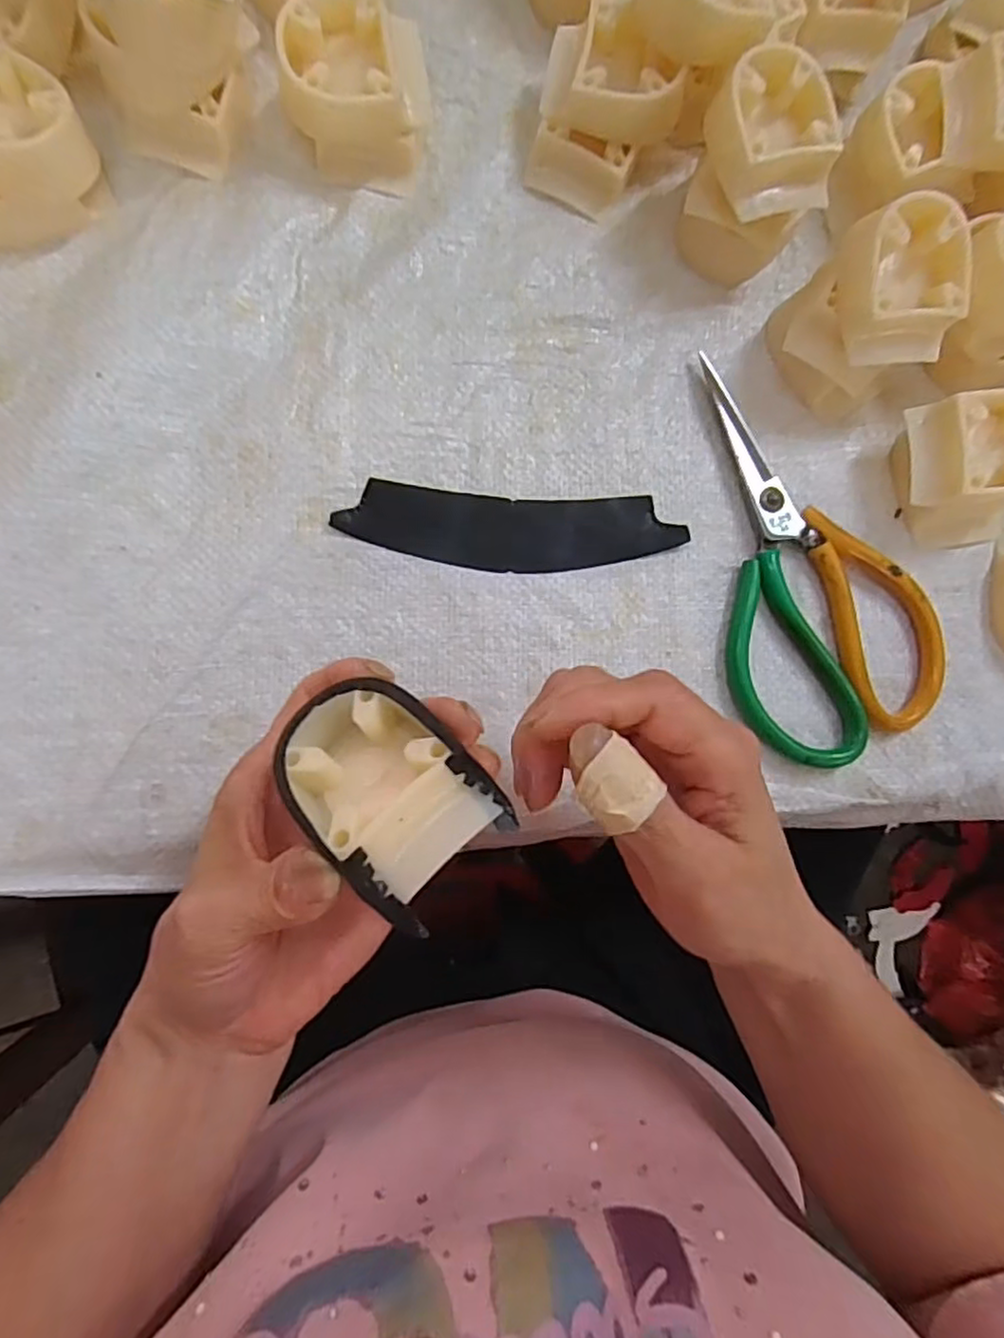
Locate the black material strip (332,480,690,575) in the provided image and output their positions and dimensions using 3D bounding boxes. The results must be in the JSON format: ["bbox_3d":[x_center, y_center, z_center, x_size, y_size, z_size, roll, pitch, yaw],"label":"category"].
[{"bbox_3d":[0.006,-0.063,0.303,0.151,0.005,0.035,1,83,-7],"label":"black material strip"}]

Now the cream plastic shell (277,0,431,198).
[{"bbox_3d":[-0.063,-0.252,0.293,0.060,0.041,0.052,-3,84,-8],"label":"cream plastic shell"}]

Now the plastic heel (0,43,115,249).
[{"bbox_3d":[-0.202,-0.212,0.272,0.060,0.036,0.049,-38,89,-10],"label":"plastic heel"}]

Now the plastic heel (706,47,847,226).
[{"bbox_3d":[0.116,-0.227,0.284,0.047,0.025,0.053,-18,87,-8],"label":"plastic heel"}]

